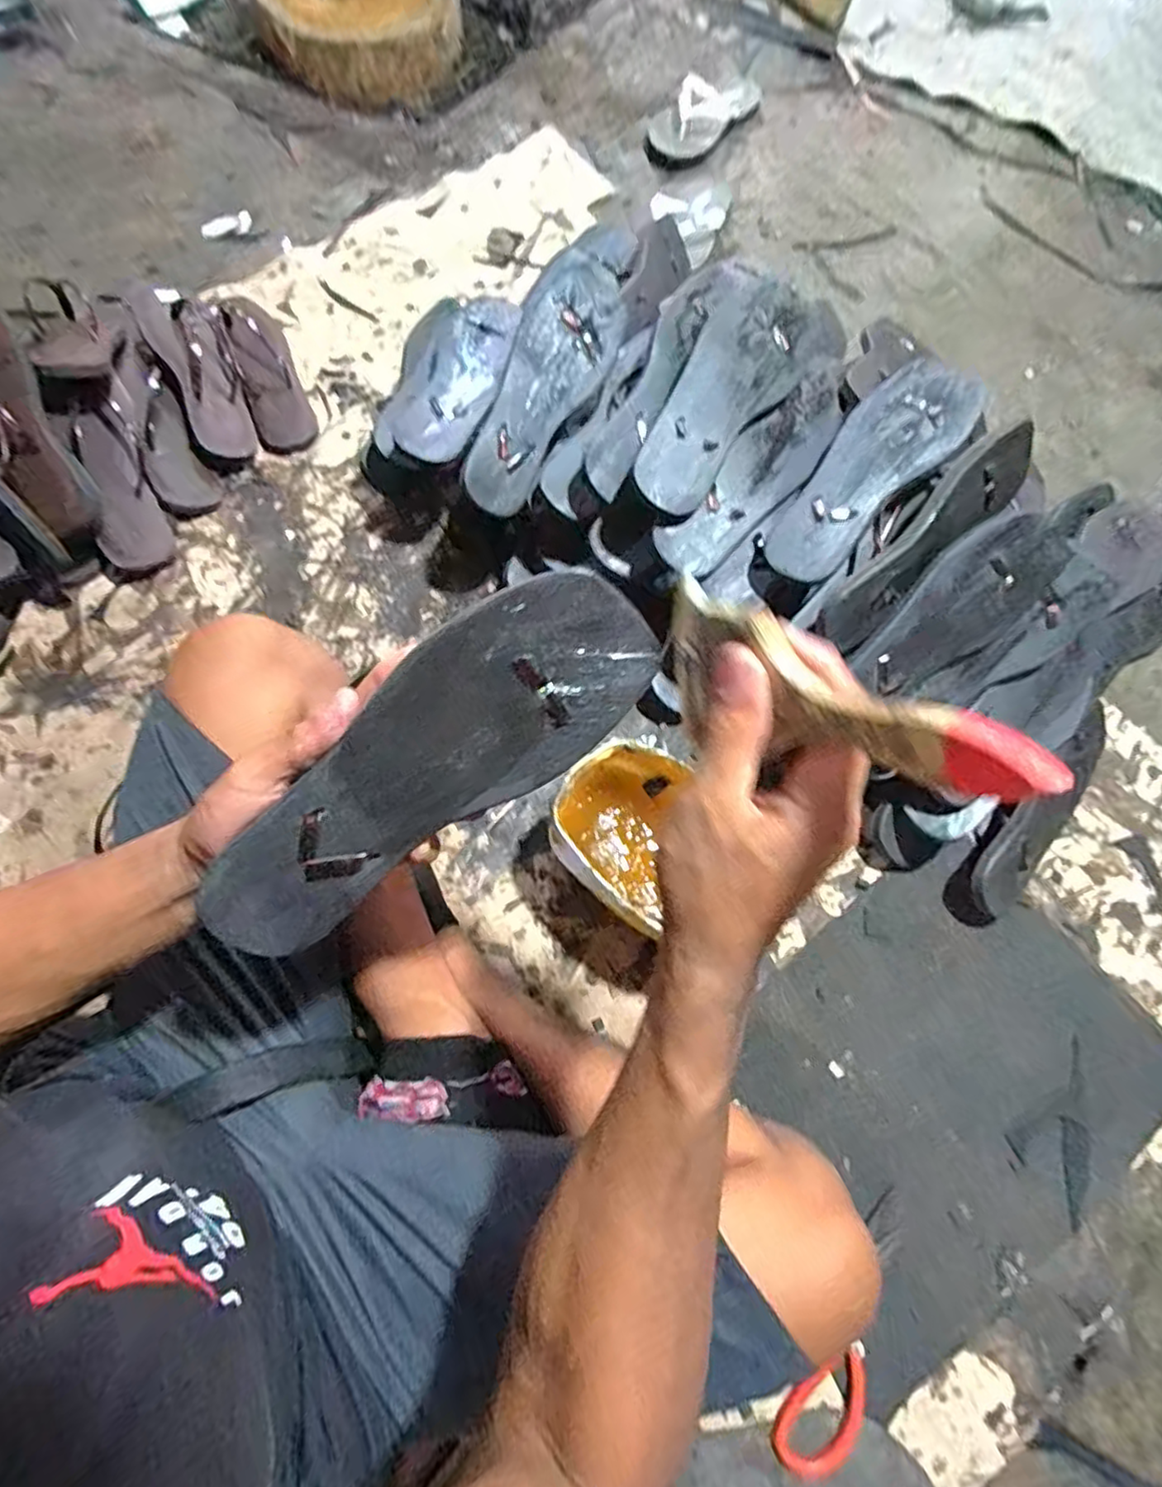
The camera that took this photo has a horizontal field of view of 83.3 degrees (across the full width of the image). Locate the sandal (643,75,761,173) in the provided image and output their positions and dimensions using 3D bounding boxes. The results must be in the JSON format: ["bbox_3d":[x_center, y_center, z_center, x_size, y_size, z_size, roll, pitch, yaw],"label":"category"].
[{"bbox_3d":[0.200,-1.021,1.044,0.111,0.050,0.272,33,73,9],"label":"sandal"}]

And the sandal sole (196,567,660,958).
[{"bbox_3d":[-0.074,0.009,0.308,0.240,0.010,0.088,-33,115,1],"label":"sandal sole"}]

